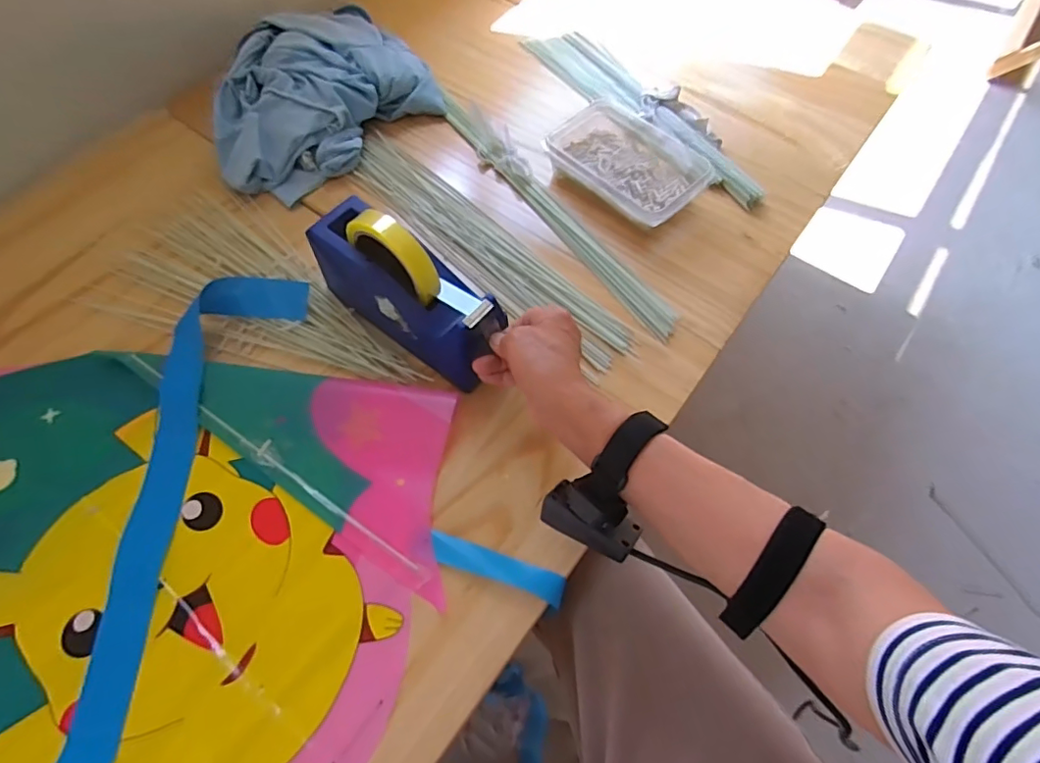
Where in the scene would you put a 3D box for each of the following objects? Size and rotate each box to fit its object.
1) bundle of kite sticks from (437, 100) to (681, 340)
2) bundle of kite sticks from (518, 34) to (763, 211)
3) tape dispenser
[{"bbox_3d":[0.032,-0.216,0.647,0.045,0.022,0.438,-33,67,-17],"label":"bundle of kite sticks"},{"bbox_3d":[0.161,-0.370,0.726,0.078,0.028,0.418,-35,67,-18],"label":"bundle of kite sticks"},{"bbox_3d":[-0.106,-0.091,0.517,0.198,0.120,0.066,33,66,16],"label":"tape dispenser"}]

